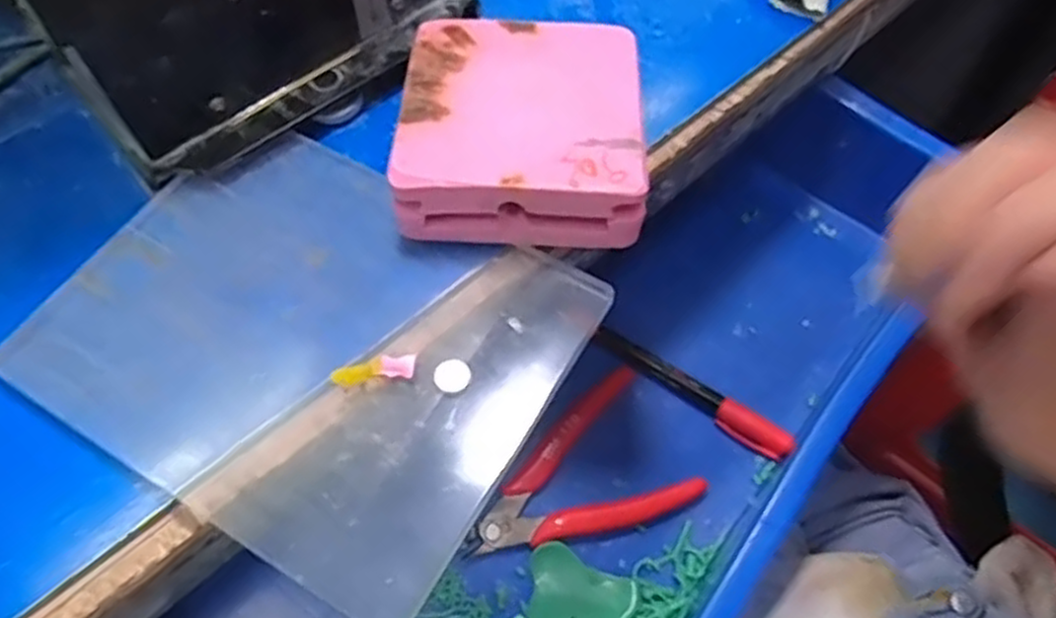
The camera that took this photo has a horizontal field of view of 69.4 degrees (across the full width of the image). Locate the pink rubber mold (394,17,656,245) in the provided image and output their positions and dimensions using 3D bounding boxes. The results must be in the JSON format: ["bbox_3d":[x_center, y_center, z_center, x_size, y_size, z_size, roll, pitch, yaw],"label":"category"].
[{"bbox_3d":[-0.002,-0.069,0.287,0.086,0.038,0.096,2,60,2],"label":"pink rubber mold"}]

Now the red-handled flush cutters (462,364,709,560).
[{"bbox_3d":[0.019,0.083,0.385,0.117,0.016,0.074,-22,62,-12],"label":"red-handled flush cutters"}]

